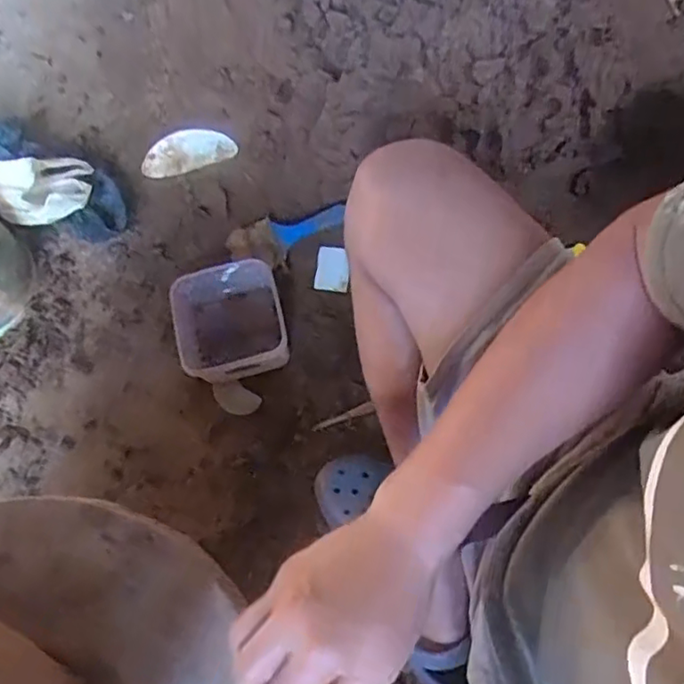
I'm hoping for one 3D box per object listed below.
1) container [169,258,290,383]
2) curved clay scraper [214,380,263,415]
[{"bbox_3d":[-0.145,-0.023,0.797,0.134,0.081,0.132,-14,75,-2],"label":"container"},{"bbox_3d":[-0.142,0.074,0.807,0.066,0.014,0.040,35,79,10],"label":"curved clay scraper"}]

